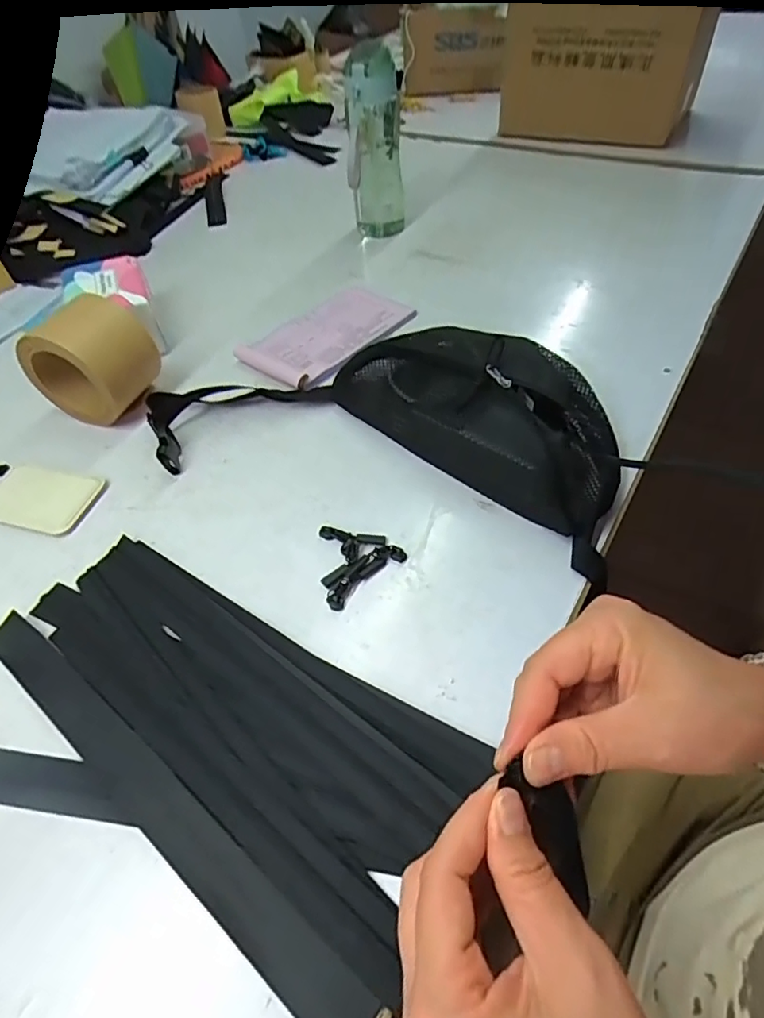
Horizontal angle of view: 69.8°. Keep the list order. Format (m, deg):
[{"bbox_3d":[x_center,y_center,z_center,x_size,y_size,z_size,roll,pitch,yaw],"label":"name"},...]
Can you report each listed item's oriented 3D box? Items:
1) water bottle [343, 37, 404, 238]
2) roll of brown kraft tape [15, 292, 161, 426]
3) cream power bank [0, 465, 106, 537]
[{"bbox_3d":[-0.008,-0.484,0.740,0.071,0.219,0.074,0,50,5],"label":"water bottle"},{"bbox_3d":[-0.291,-0.150,0.552,0.107,0.115,0.076,14,53,16],"label":"roll of brown kraft tape"},{"bbox_3d":[-0.312,-0.009,0.499,0.098,0.008,0.064,8,51,11],"label":"cream power bank"}]

